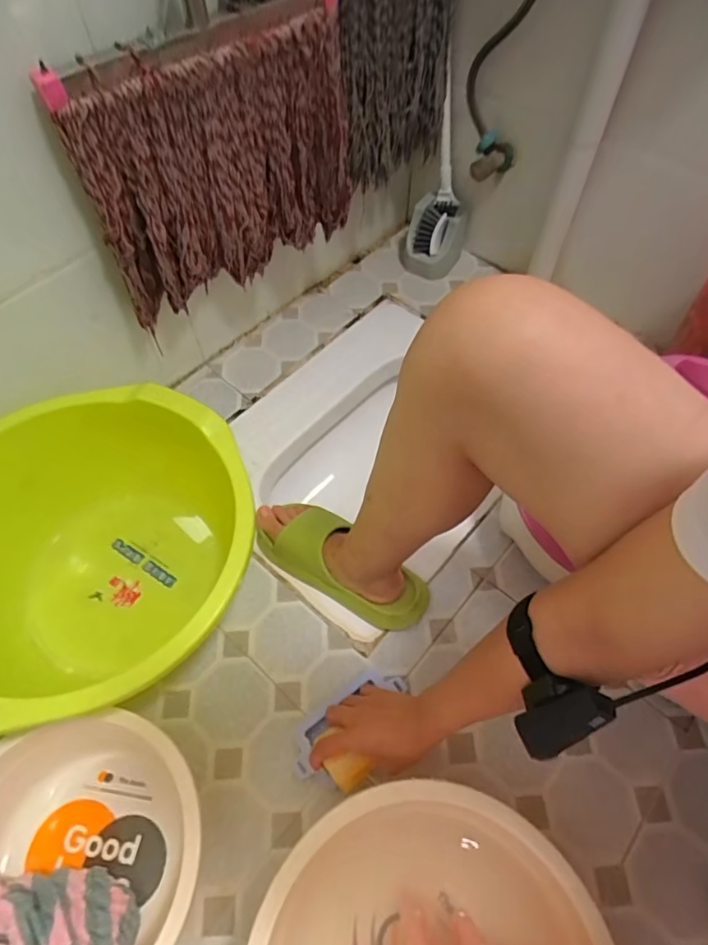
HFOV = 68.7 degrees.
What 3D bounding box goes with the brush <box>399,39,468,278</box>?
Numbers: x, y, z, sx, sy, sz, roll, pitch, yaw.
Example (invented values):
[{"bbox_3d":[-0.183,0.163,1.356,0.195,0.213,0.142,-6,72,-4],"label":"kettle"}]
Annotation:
[{"bbox_3d":[0.161,-0.545,0.948,0.121,0.366,0.136,7,60,4],"label":"brush"}]

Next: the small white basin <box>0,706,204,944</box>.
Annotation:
[{"bbox_3d":[-0.281,0.401,0.524,0.248,0.099,0.236,0,58,0],"label":"small white basin"}]

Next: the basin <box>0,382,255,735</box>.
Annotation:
[{"bbox_3d":[-0.319,0.117,0.646,0.397,0.197,0.361,0,58,0],"label":"basin"}]

